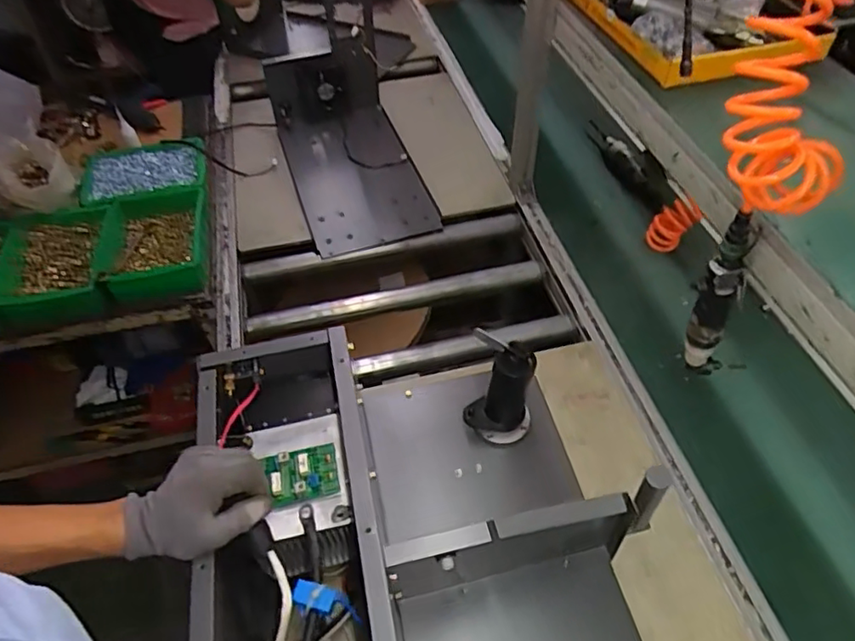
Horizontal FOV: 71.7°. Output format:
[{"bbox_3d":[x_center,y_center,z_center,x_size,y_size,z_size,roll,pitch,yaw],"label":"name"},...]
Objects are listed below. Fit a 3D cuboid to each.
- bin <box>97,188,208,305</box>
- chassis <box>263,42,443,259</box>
[{"bbox_3d":[-0.515,-0.139,1.123,0.195,0.077,0.250,-13,50,-9],"label":"bin"},{"bbox_3d":[-0.189,-0.420,1.312,0.267,0.188,0.546,-15,51,-11],"label":"chassis"}]

